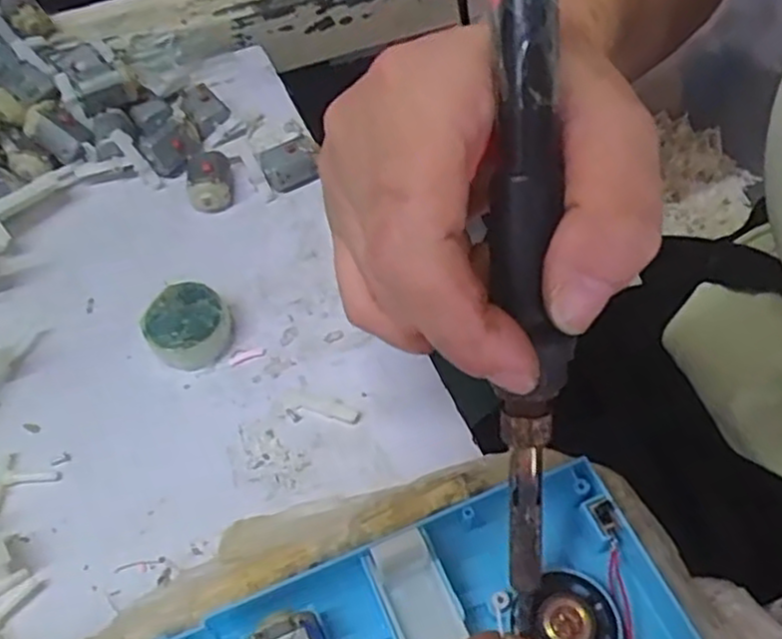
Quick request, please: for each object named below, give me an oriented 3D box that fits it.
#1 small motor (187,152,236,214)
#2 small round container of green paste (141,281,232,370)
[{"bbox_3d":[-0.084,-0.066,0.343,0.021,0.019,0.030,-7,55,-4],"label":"small motor"},{"bbox_3d":[-0.082,0.003,0.296,0.032,0.018,0.031,0,54,1],"label":"small round container of green paste"}]

